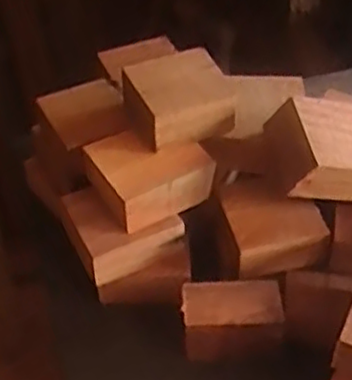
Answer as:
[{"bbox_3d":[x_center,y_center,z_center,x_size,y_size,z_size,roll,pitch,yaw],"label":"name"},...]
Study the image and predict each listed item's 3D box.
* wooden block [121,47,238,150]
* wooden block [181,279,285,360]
[{"bbox_3d":[0.002,-0.056,0.430,0.058,0.028,0.051,-18,47,-14],"label":"wooden block"},{"bbox_3d":[0.032,0.073,0.407,0.055,0.030,0.034,0,45,1],"label":"wooden block"}]

